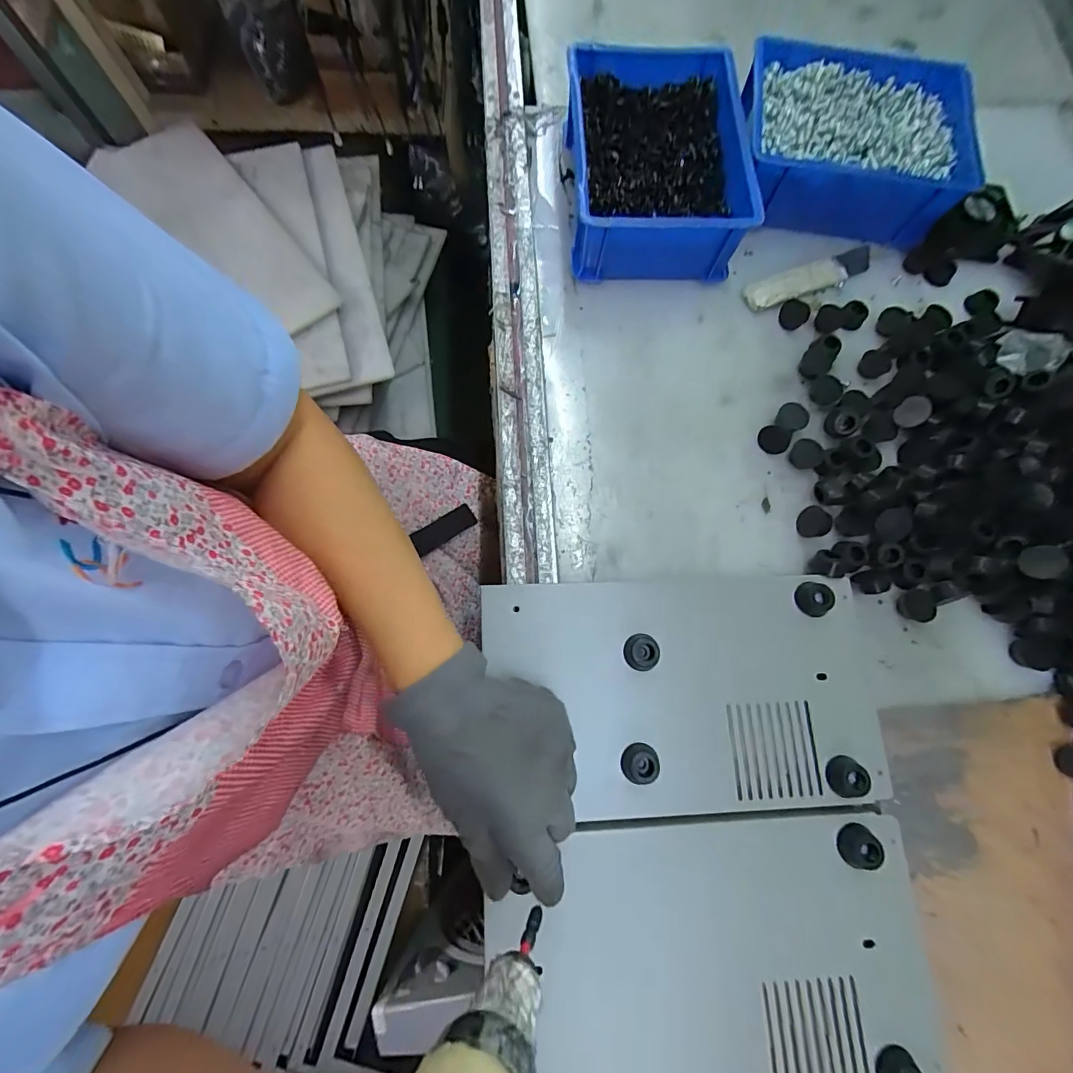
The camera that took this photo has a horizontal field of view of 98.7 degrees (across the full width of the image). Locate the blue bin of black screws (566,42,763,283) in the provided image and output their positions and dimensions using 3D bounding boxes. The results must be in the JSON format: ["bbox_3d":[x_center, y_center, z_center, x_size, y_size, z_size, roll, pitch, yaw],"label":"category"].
[{"bbox_3d":[0.104,-0.329,0.411,0.148,0.066,0.196,-2,76,-2],"label":"blue bin of black screws"}]

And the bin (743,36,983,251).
[{"bbox_3d":[0.287,-0.362,0.427,0.199,0.060,0.154,8,76,0],"label":"bin"}]

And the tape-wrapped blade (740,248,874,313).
[{"bbox_3d":[0.254,-0.241,0.425,0.137,0.005,0.032,-21,77,-7],"label":"tape-wrapped blade"}]

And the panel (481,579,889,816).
[{"bbox_3d":[0.101,0.107,0.318,0.268,0.017,0.154,-1,76,-2],"label":"panel"}]

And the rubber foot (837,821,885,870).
[{"bbox_3d":[0.207,0.199,0.294,0.020,0.014,0.024,27,76,5],"label":"rubber foot"}]

